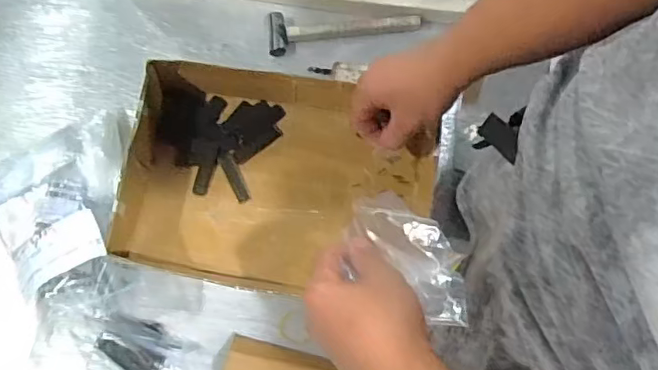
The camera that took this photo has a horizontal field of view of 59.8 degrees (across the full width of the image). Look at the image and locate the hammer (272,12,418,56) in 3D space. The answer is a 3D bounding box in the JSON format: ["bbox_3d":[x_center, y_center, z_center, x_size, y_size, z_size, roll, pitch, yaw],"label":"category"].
[{"bbox_3d":[0.017,-0.188,0.678,0.179,0.016,0.045,-8,76,-2],"label":"hammer"}]

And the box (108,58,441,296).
[{"bbox_3d":[-0.054,-0.005,0.601,0.322,0.059,0.226,9,76,2],"label":"box"}]

